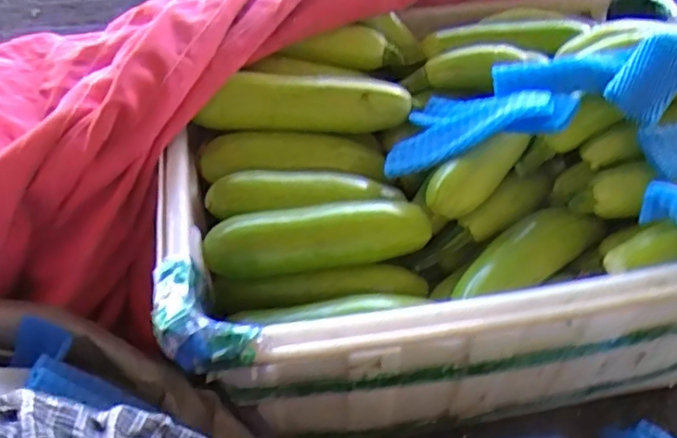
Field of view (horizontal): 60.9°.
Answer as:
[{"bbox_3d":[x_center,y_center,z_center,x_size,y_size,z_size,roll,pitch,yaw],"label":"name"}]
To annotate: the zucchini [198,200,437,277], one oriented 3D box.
[{"bbox_3d":[-0.019,0.018,0.578,0.216,0.048,0.050,-11,49,-10],"label":"zucchini"}]

